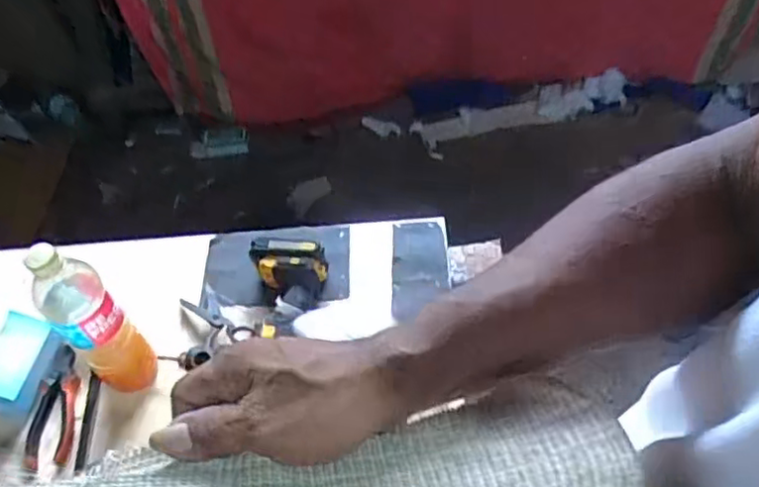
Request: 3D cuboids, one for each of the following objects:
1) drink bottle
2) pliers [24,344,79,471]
[{"bbox_3d":[-0.354,0.101,0.810,0.075,0.273,0.069,-3,53,4],"label":"drink bottle"},{"bbox_3d":[-0.437,0.221,0.878,0.057,0.018,0.157,-2,66,5],"label":"pliers"}]

